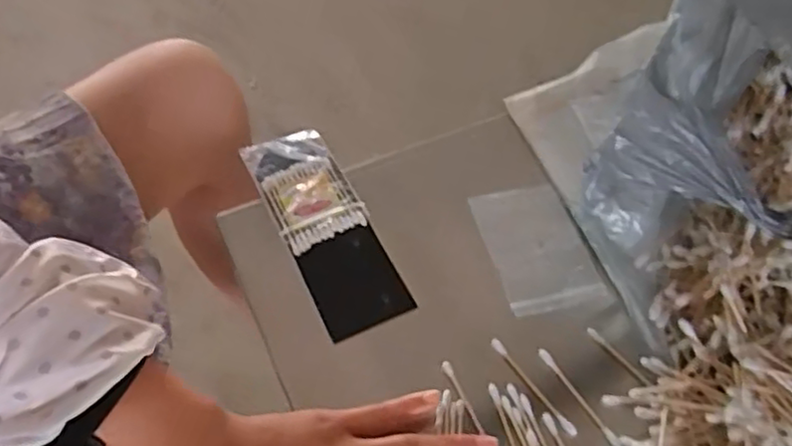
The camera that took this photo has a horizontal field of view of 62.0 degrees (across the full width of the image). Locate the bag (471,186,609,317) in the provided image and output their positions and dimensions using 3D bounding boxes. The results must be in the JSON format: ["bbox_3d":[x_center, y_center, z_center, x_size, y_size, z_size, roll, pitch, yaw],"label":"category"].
[{"bbox_3d":[0.099,0.016,0.467,0.068,0.004,0.101,-11,54,-9],"label":"bag"}]

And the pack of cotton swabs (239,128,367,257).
[{"bbox_3d":[-0.070,-0.029,0.497,0.063,0.008,0.110,-21,56,-16],"label":"pack of cotton swabs"}]

